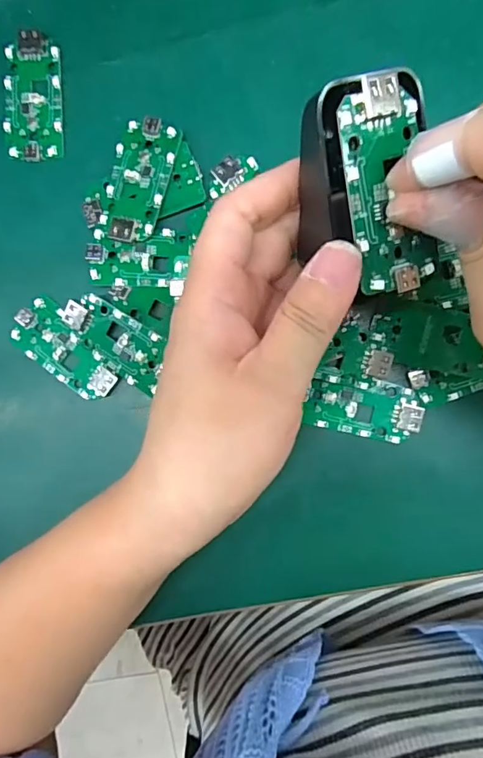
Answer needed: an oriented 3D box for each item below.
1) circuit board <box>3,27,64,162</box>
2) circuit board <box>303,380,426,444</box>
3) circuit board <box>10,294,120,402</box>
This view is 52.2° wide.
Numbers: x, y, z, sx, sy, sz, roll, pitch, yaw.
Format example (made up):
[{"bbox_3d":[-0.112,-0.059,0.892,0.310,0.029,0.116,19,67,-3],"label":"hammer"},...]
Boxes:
[{"bbox_3d":[-0.110,-0.149,0.260,0.031,0.004,0.064,1,93,5],"label":"circuit board"},{"bbox_3d":[0.062,0.015,0.248,0.056,0.004,0.028,12,94,5],"label":"circuit board"},{"bbox_3d":[-0.094,-0.016,0.263,0.063,0.006,0.031,38,95,3],"label":"circuit board"}]

